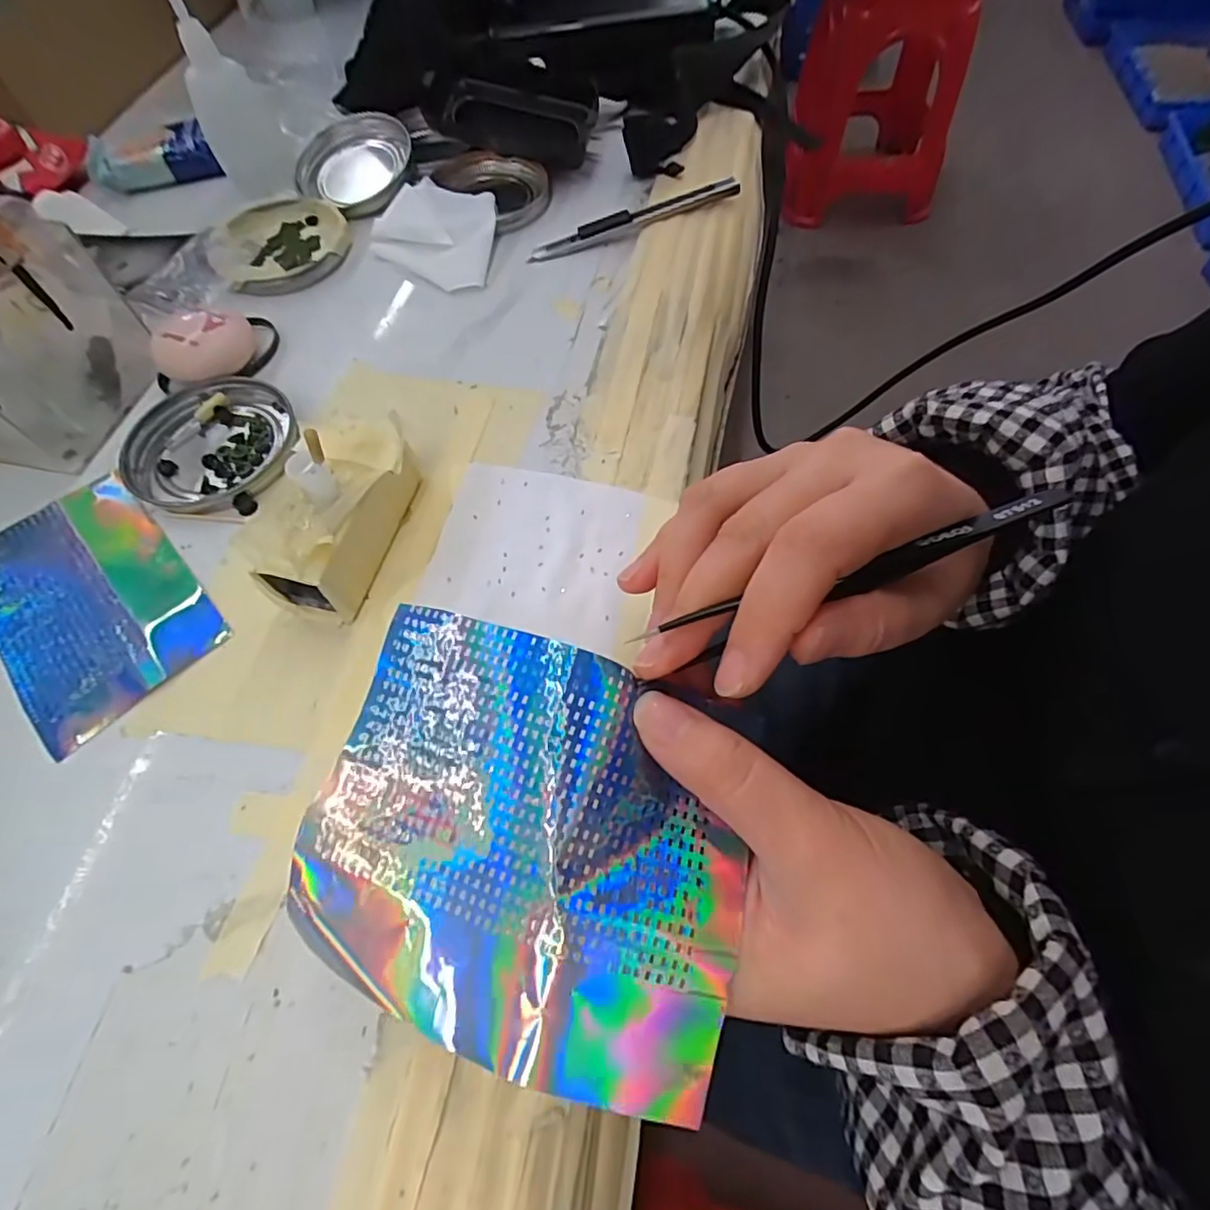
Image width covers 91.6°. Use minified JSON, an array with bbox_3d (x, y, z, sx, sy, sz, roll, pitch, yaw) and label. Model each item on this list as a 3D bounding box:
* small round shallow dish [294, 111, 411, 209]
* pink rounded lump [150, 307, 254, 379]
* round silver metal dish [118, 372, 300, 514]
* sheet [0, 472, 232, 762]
[{"bbox_3d":[-0.168,-0.293,0.385,0.076,0.019,0.084,-7,63,-2],"label":"small round shallow dish"},{"bbox_3d":[-0.206,-0.133,0.301,0.047,0.024,0.025,-28,65,-12],"label":"pink rounded lump"},{"bbox_3d":[-0.195,-0.077,0.288,0.081,0.012,0.075,-1,63,2],"label":"round silver metal dish"},{"bbox_3d":[-0.218,-0.003,0.248,0.073,0.008,0.112,-39,68,-17],"label":"sheet"}]

